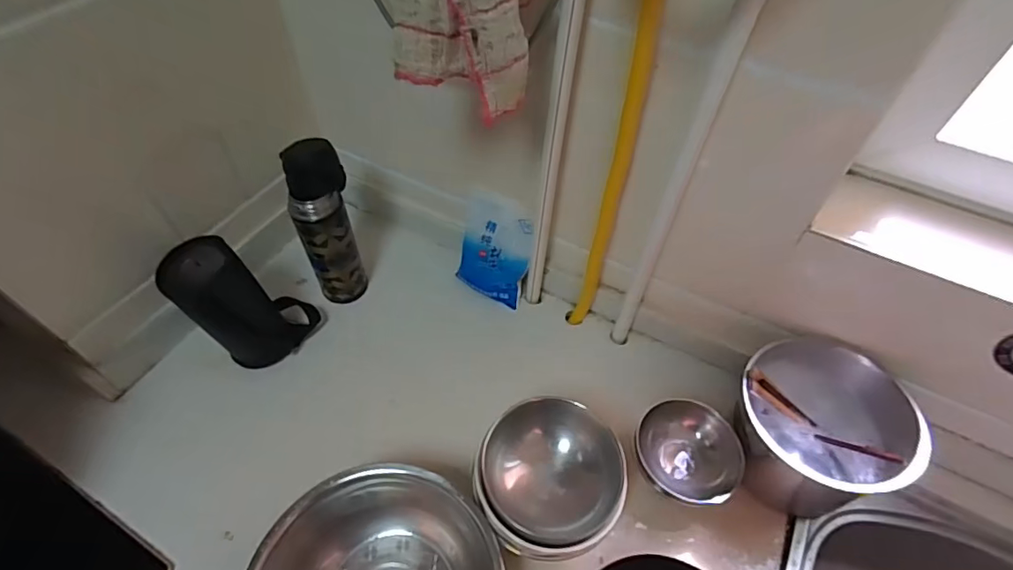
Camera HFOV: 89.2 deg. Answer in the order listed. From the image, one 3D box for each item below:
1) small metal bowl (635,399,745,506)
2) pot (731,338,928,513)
[{"bbox_3d":[0.205,0.197,0.596,0.115,0.068,0.100,27,55,17],"label":"small metal bowl"},{"bbox_3d":[0.340,0.167,0.584,0.167,0.140,0.137,35,57,22],"label":"pot"}]

